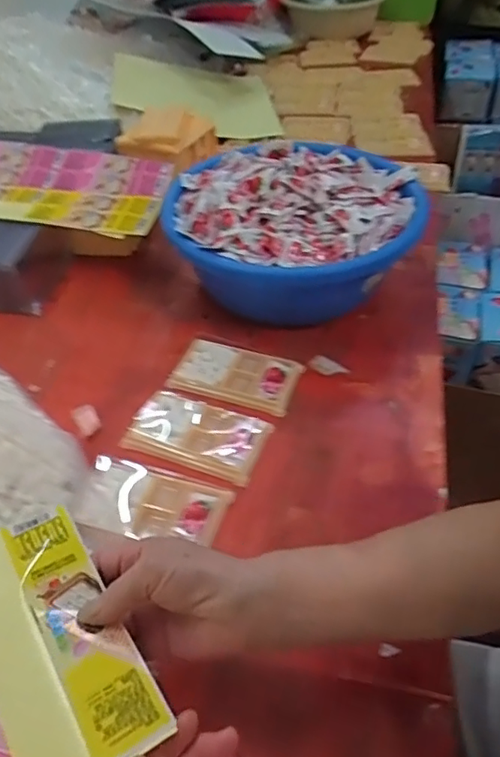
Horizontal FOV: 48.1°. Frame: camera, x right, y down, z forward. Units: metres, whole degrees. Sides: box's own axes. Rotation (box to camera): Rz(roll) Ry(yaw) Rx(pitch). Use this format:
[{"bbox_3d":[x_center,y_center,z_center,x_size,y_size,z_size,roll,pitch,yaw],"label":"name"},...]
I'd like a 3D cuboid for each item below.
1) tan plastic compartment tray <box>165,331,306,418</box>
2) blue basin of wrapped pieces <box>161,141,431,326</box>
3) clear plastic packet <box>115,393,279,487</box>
[{"bbox_3d":[-0.015,-0.008,0.641,0.139,0.008,0.084,14,48,16],"label":"tan plastic compartment tray"},{"bbox_3d":[0.059,-0.179,0.720,0.308,0.138,0.280,-1,46,1],"label":"blue basin of wrapped pieces"},{"bbox_3d":[-0.055,0.053,0.582,0.142,0.009,0.081,15,48,17],"label":"clear plastic packet"}]

